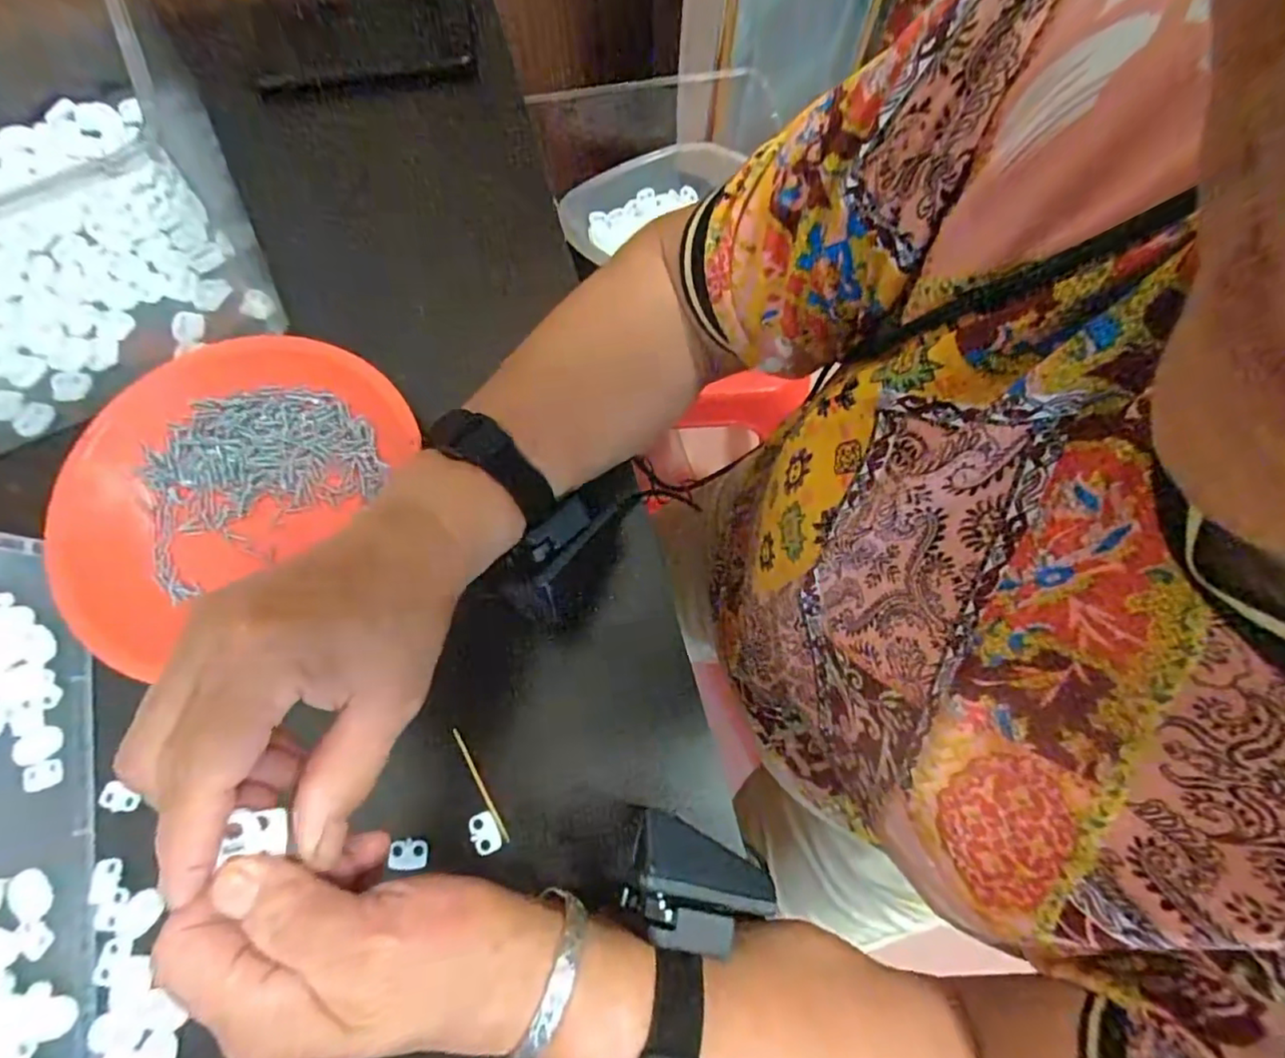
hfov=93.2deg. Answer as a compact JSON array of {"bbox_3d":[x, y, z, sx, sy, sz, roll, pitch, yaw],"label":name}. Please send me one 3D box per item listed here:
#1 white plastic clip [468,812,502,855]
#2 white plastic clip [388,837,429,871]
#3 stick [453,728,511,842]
[{"bbox_3d":[-0.078,0.151,0.301,0.012,0.004,0.019,-24,75,-9],"label":"white plastic clip"},{"bbox_3d":[-0.114,0.159,0.297,0.017,0.004,0.014,-3,73,-3],"label":"white plastic clip"},{"bbox_3d":[-0.083,0.130,0.311,0.004,0.004,0.060,-29,76,-10],"label":"stick"}]

